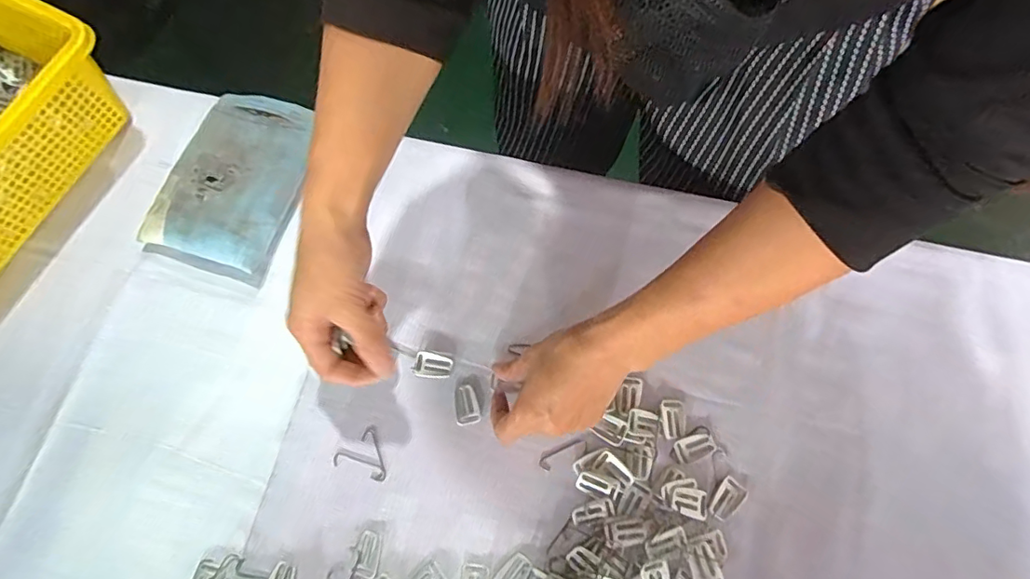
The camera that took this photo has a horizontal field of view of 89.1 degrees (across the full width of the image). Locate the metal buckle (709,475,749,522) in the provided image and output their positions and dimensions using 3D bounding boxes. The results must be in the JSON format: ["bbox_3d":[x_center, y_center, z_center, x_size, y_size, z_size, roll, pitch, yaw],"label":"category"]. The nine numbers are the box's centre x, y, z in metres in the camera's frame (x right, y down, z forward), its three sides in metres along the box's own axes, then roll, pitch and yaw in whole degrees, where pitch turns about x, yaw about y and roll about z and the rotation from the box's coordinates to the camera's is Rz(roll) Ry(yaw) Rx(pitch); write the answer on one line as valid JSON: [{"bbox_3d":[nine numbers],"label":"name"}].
[{"bbox_3d":[0.164,0.162,0.402,0.020,0.004,0.032,39,77,11],"label":"metal buckle"}]

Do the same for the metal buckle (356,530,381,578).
[{"bbox_3d":[-0.111,0.199,0.393,0.017,0.004,0.032,2,73,1],"label":"metal buckle"}]

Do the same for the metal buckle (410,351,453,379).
[{"bbox_3d":[-0.069,0.064,0.434,0.031,0.004,0.021,15,74,5],"label":"metal buckle"}]

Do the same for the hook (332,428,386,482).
[{"bbox_3d":[-0.120,0.129,0.417,0.044,0.004,0.035,17,74,5],"label":"hook"}]

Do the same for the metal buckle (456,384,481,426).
[{"bbox_3d":[-0.039,0.094,0.426,0.018,0.004,0.032,-6,74,-2],"label":"metal buckle"}]

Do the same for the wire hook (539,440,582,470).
[{"bbox_3d":[0.036,0.130,0.416,0.038,0.004,0.011,-32,76,-9],"label":"wire hook"}]

